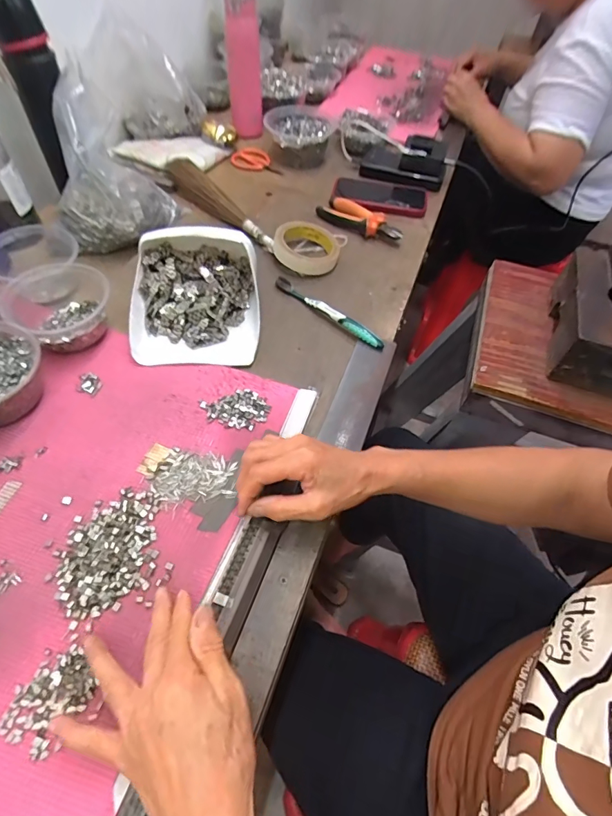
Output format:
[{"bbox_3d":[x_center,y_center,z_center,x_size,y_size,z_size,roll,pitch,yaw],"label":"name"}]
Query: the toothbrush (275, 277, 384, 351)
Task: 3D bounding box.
[{"bbox_3d":[0.030,-0.132,0.564,0.182,0.020,0.015,38,61,19],"label":"toothbrush"}]

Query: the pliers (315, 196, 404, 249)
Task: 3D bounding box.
[{"bbox_3d":[0.091,-0.309,0.693,0.146,0.028,0.052,31,59,15],"label":"pliers"}]

